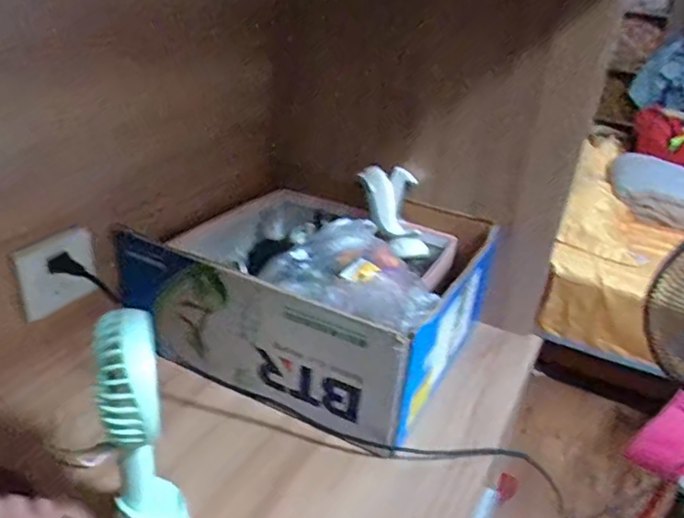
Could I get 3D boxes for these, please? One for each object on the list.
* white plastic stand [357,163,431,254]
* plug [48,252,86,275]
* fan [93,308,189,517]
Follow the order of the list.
[{"bbox_3d":[0.079,-0.068,0.819,0.070,0.136,0.025,-22,-3,-6],"label":"white plastic stand"},{"bbox_3d":[-0.291,0.006,0.623,0.040,0.021,0.013,12,28,10],"label":"plug"},{"bbox_3d":[-0.156,0.141,0.470,0.056,0.214,0.091,-1,28,-14],"label":"fan"}]

